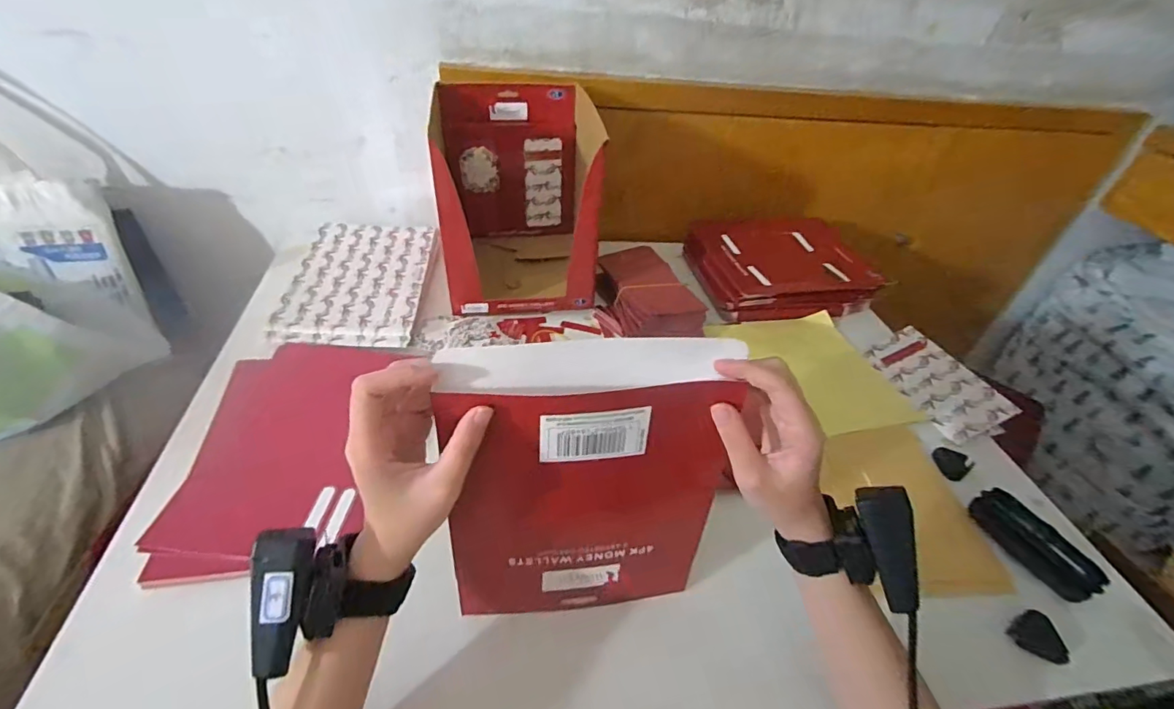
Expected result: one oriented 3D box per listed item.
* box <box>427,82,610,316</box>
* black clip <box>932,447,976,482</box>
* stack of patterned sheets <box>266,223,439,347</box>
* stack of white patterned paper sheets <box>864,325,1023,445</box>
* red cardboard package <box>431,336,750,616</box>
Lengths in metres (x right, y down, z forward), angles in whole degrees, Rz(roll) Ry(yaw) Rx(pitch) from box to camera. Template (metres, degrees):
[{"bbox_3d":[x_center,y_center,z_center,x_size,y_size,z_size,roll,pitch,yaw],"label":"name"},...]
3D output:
[{"bbox_3d":[-0.100,-0.222,0.714,0.204,0.234,0.243,-4,41,-12],"label":"box"},{"bbox_3d":[0.425,0.126,0.586,0.043,0.015,0.038,-21,47,-29],"label":"black clip"},{"bbox_3d":[-0.324,-0.114,0.724,0.177,0.023,0.283,1,40,-7],"label":"stack of patterned sheets"},{"bbox_3d":[0.463,0.035,0.670,0.080,0.010,0.180,-31,44,6],"label":"stack of white patterned paper sheets"},{"bbox_3d":[0.000,0.101,0.363,0.189,0.239,0.032,-2,31,-7],"label":"red cardboard package"}]

